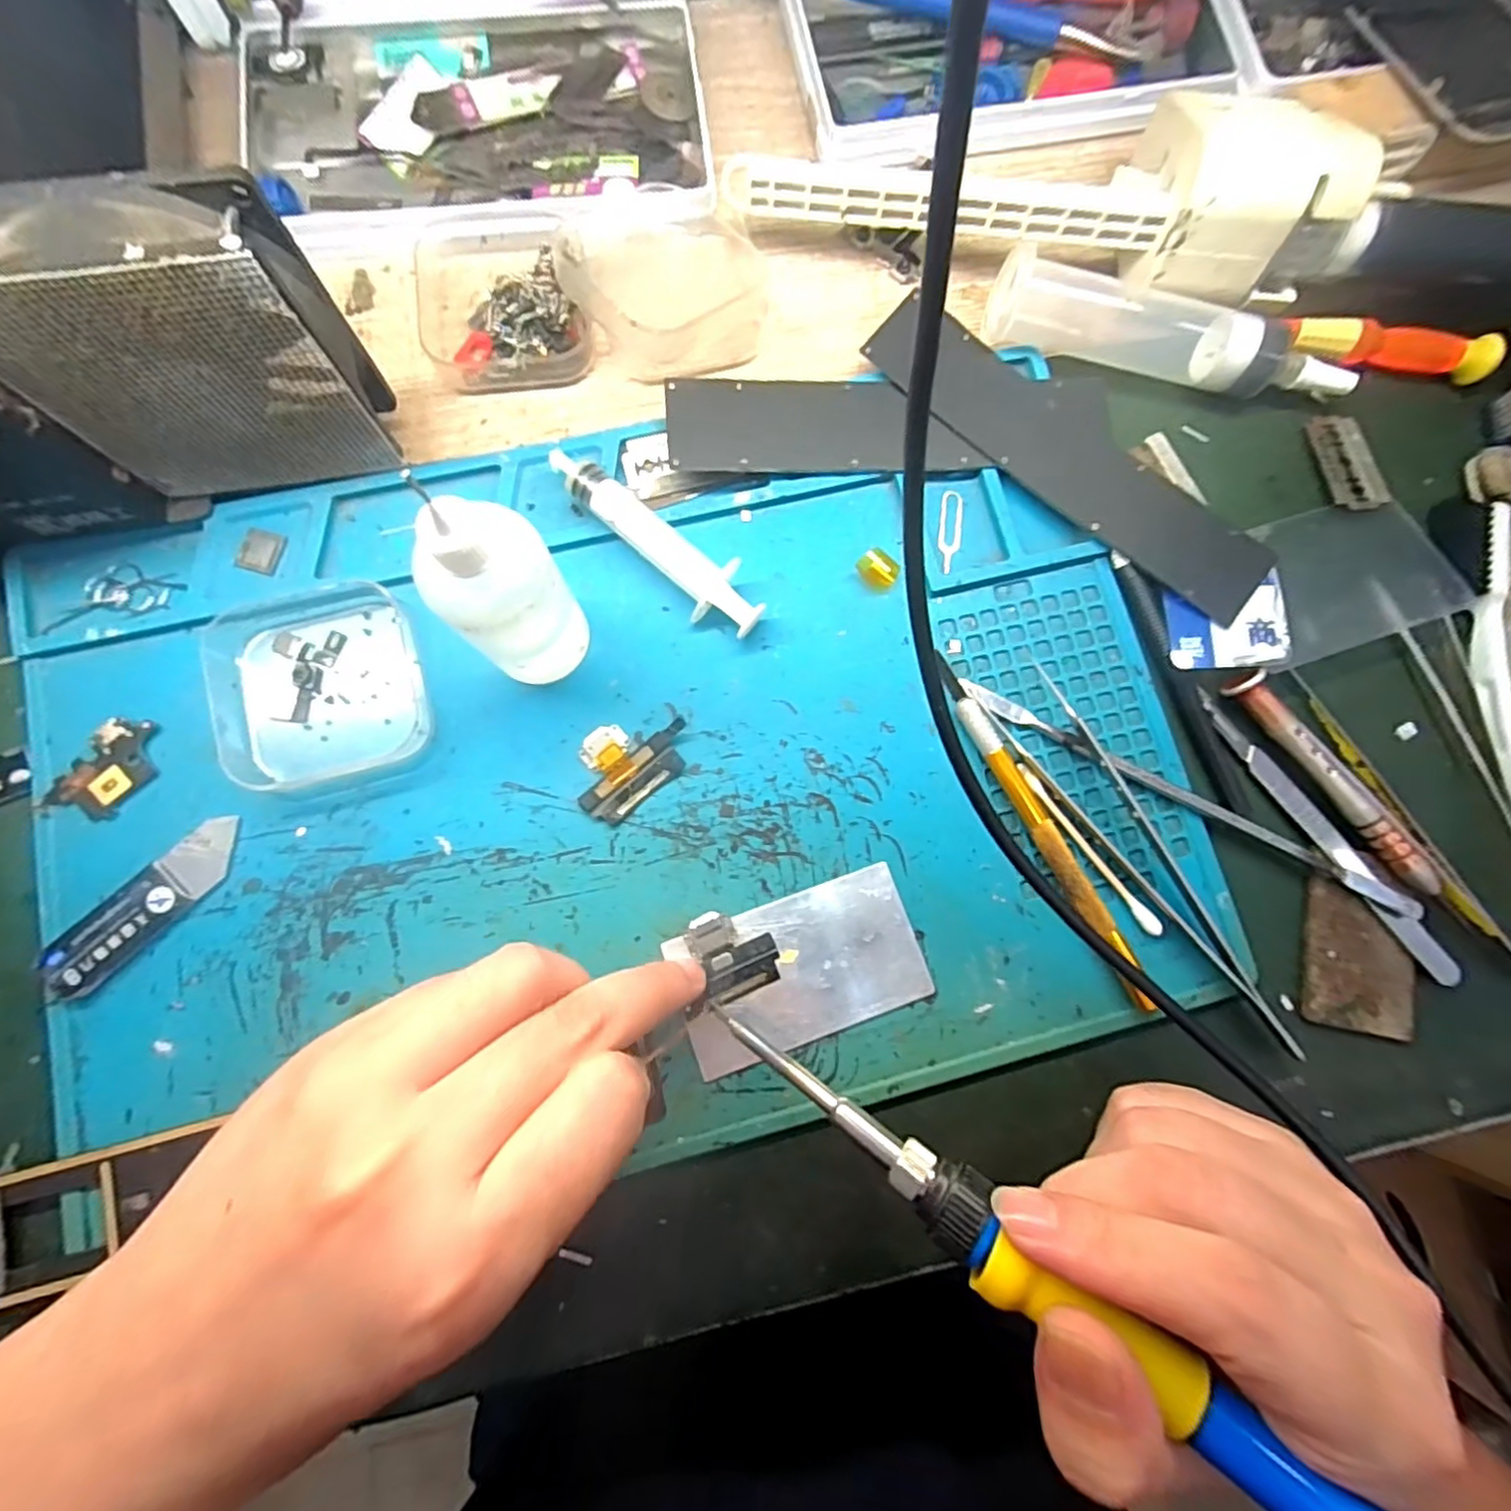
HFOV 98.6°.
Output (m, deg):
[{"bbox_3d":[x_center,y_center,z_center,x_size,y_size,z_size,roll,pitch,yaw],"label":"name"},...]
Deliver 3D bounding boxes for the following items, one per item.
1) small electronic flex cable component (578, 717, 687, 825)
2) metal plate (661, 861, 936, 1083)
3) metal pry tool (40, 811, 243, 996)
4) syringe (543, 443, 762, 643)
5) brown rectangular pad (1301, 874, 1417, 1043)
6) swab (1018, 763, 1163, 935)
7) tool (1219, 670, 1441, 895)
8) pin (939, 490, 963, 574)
[{"bbox_3d":[-0.043,0.001,0.221,0.041,0.005,0.028,-39,85,-7],"label":"small electronic flex cable component"},{"bbox_3d":[0.015,0.070,0.213,0.079,0.004,0.046,-20,83,-5],"label":"metal plate"},{"bbox_3d":[-0.192,0.047,0.205,0.066,0.008,0.018,-44,85,-7],"label":"metal pry tool"},{"bbox_3d":[-0.033,-0.076,0.227,0.023,0.019,0.088,-44,85,-7],"label":"syringe"},{"bbox_3d":[0.204,0.068,0.218,0.035,0.004,0.047,12,82,0],"label":"brown rectangular pad"},{"bbox_3d":[0.112,0.032,0.220,0.006,0.004,0.070,-39,85,-7],"label":"swab"},{"bbox_3d":[0.200,0.008,0.225,0.011,0.008,0.092,-38,85,-7],"label":"tool"},{"bbox_3d":[0.073,-0.083,0.240,0.008,0.004,0.032,6,82,-1],"label":"pin"}]

